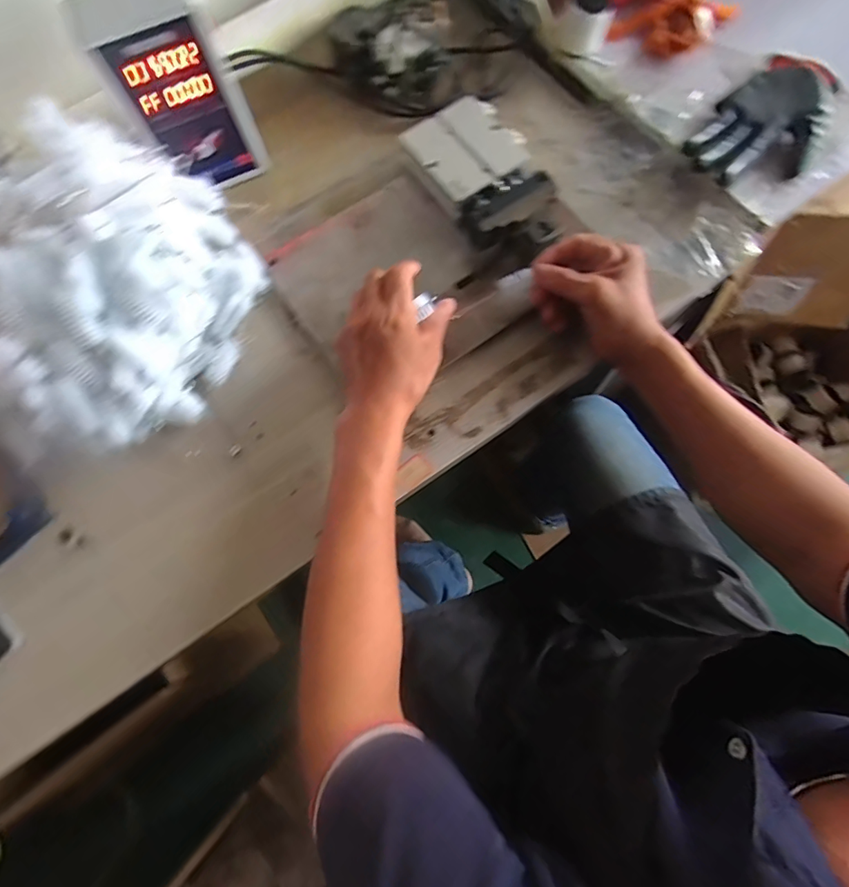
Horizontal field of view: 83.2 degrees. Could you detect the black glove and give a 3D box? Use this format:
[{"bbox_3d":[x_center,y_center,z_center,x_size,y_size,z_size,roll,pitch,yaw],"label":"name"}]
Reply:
[{"bbox_3d":[0.360,-0.333,0.509,0.113,0.037,0.173,37,78,12],"label":"black glove"}]

